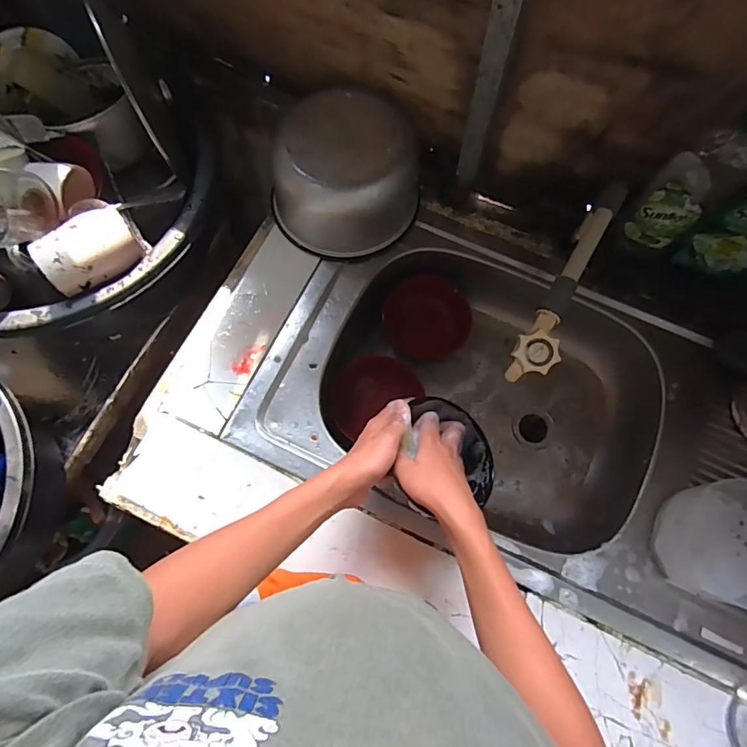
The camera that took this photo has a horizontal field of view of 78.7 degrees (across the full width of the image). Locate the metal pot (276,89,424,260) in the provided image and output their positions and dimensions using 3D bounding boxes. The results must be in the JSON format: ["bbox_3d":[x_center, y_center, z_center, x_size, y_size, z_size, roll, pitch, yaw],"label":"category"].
[{"bbox_3d":[-0.034,-0.287,0.670,0.206,0.123,0.183,3,73,-1],"label":"metal pot"}]

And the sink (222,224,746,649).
[{"bbox_3d":[0.252,0.071,0.673,0.812,0.153,0.447,23,73,5],"label":"sink"}]

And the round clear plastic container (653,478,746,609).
[{"bbox_3d":[0.433,0.204,0.554,0.140,0.076,0.142,1,73,-2],"label":"round clear plastic container"}]

